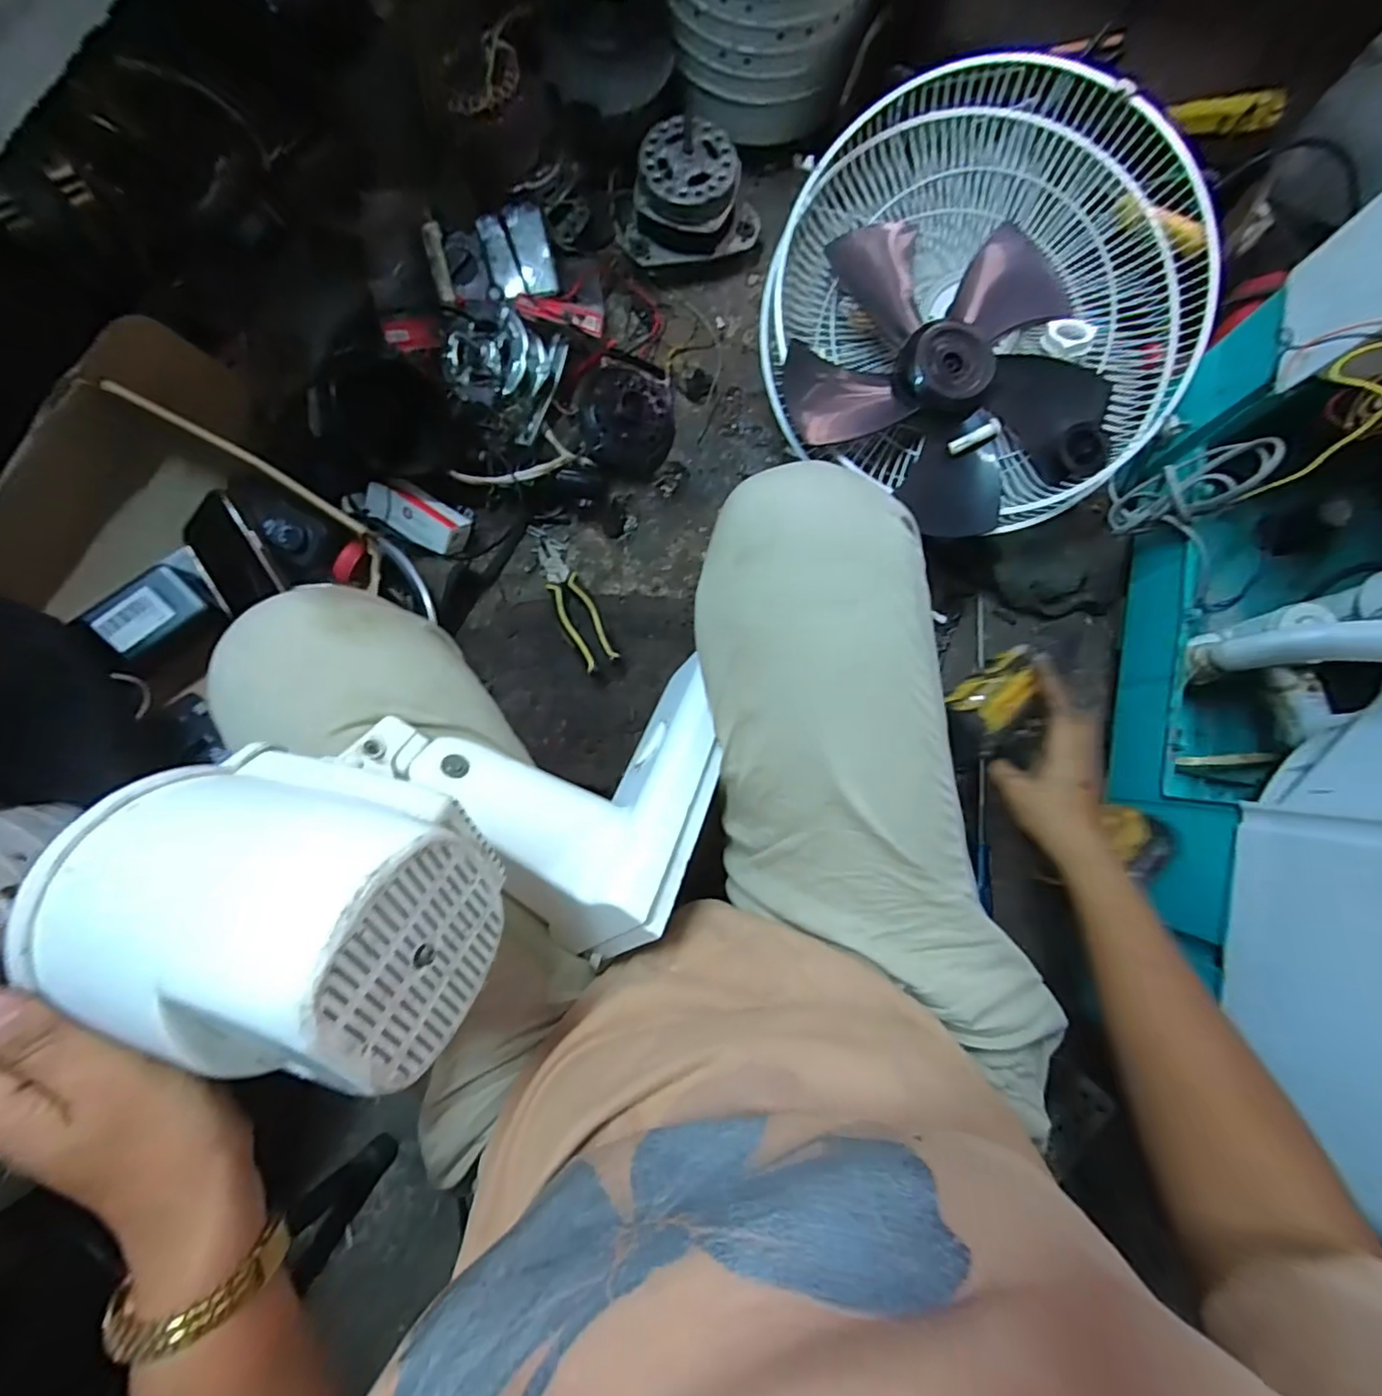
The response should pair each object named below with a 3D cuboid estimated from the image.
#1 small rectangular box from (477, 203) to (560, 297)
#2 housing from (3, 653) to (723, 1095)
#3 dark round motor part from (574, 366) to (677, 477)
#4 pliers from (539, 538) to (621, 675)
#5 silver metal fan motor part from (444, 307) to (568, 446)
[{"bbox_3d":[-0.208,-0.537,0.721,0.074,0.021,0.095,-15,103,-4],"label":"small rectangular box"},{"bbox_3d":[-0.115,0.080,0.306,0.262,0.230,0.137,-4,84,1],"label":"housing"},{"bbox_3d":[-0.080,-0.358,0.748,0.115,0.057,0.143,10,85,3],"label":"dark round motor part"},{"bbox_3d":[-0.144,-0.117,0.719,0.045,0.021,0.191,-26,70,-1],"label":"pliers"},{"bbox_3d":[-0.230,-0.402,0.717,0.117,0.078,0.116,25,85,4],"label":"silver metal fan motor part"}]

